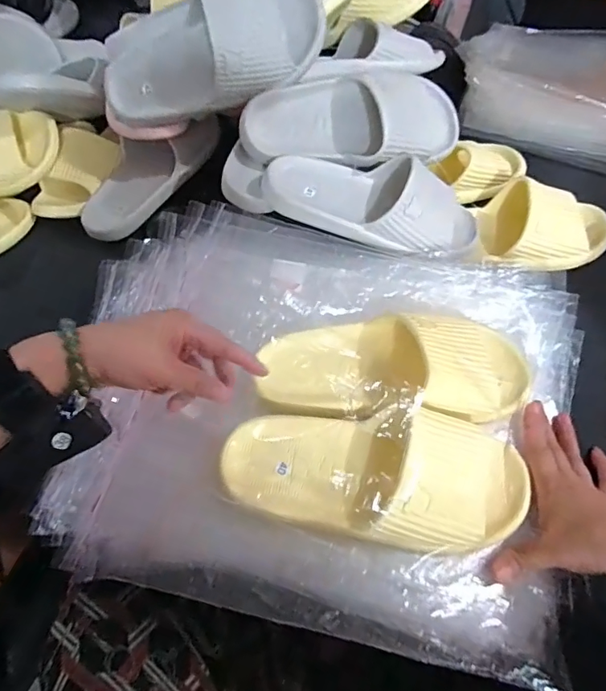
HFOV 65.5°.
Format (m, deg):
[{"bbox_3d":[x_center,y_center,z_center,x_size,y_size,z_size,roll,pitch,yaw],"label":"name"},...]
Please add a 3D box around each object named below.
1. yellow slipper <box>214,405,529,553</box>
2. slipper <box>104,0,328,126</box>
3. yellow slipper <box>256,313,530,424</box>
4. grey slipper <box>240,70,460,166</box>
[{"bbox_3d":[0.060,0.101,0.383,0.241,0.067,0.097,4,57,8],"label":"yellow slipper"},{"bbox_3d":[-0.108,-0.344,0.565,0.267,0.110,0.085,-21,25,-6],"label":"slipper"},{"bbox_3d":[0.084,0.020,0.438,0.239,0.078,0.111,0,57,8],"label":"yellow slipper"},{"bbox_3d":[0.063,-0.269,0.562,0.272,0.080,0.104,-6,101,-6],"label":"grey slipper"}]

